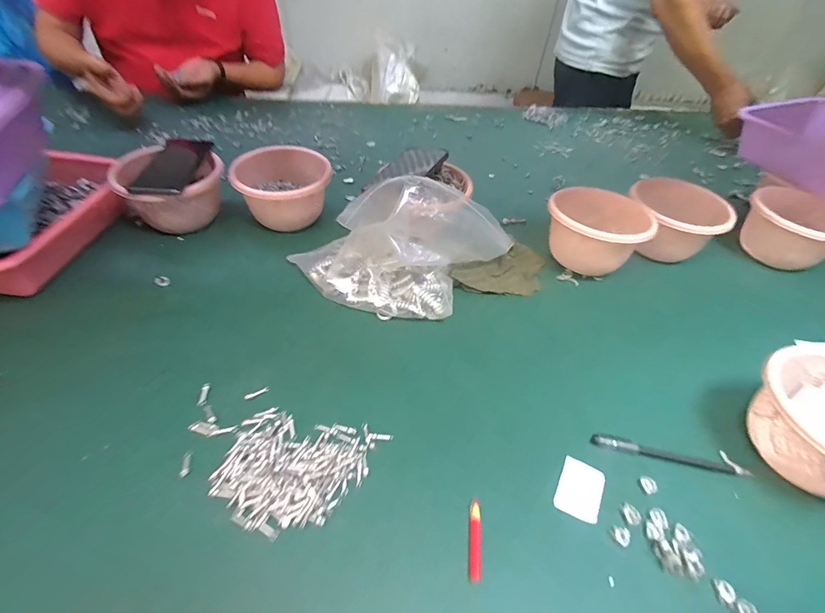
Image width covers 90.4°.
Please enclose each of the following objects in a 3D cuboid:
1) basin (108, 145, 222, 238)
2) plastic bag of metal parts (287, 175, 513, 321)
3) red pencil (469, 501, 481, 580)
[{"bbox_3d":[-0.374,-0.172,0.640,0.142,0.093,0.142,2,46,-2],"label":"basin"},{"bbox_3d":[-0.019,-0.082,0.535,0.291,0.145,0.130,3,46,-2],"label":"plastic bag of metal parts"},{"bbox_3d":[0.055,0.203,0.359,0.010,0.005,0.063,7,46,2],"label":"red pencil"}]

